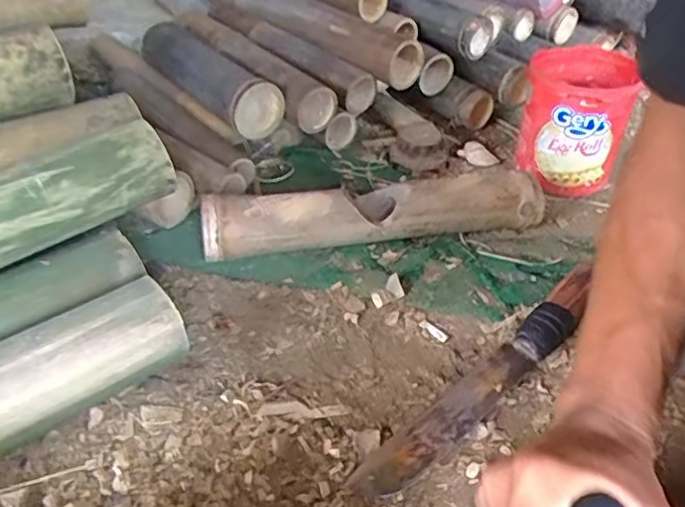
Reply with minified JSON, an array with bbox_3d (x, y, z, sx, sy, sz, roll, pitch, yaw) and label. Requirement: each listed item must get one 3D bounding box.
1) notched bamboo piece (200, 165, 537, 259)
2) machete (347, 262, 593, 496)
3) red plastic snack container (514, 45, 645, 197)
[{"bbox_3d":[0.042,-0.047,0.703,0.400,0.077,0.066,-8,40,-15],"label":"notched bamboo piece"},{"bbox_3d":[0.132,0.107,0.550,0.322,0.036,0.047,-28,48,-34],"label":"machete"},{"bbox_3d":[0.315,-0.184,0.845,0.135,0.150,0.156,17,40,15],"label":"red plastic snack container"}]

